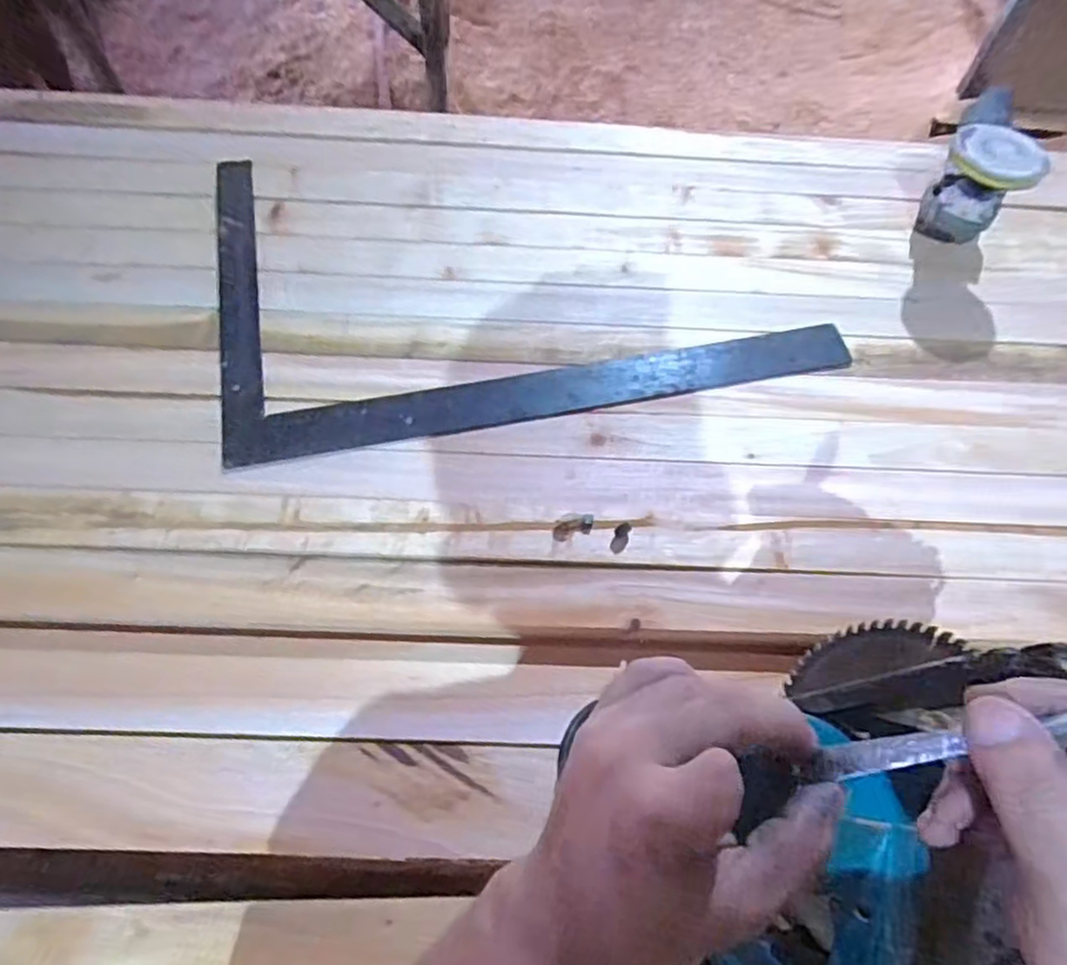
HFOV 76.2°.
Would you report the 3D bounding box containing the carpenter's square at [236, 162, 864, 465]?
[{"bbox_3d":[-0.018,-0.224,0.720,0.602,0.013,0.371,-9,64,-7],"label":"carpenter's square"}]

